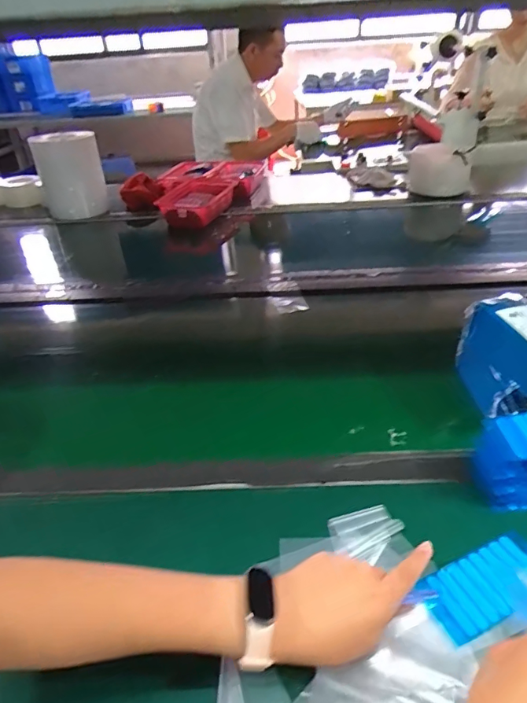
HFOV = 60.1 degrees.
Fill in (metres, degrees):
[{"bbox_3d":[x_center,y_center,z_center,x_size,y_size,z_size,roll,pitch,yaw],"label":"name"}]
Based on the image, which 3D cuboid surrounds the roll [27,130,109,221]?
[{"bbox_3d":[-0.563,-0.519,1.344,0.171,0.226,0.170,-16,37,-17],"label":"roll"}]

